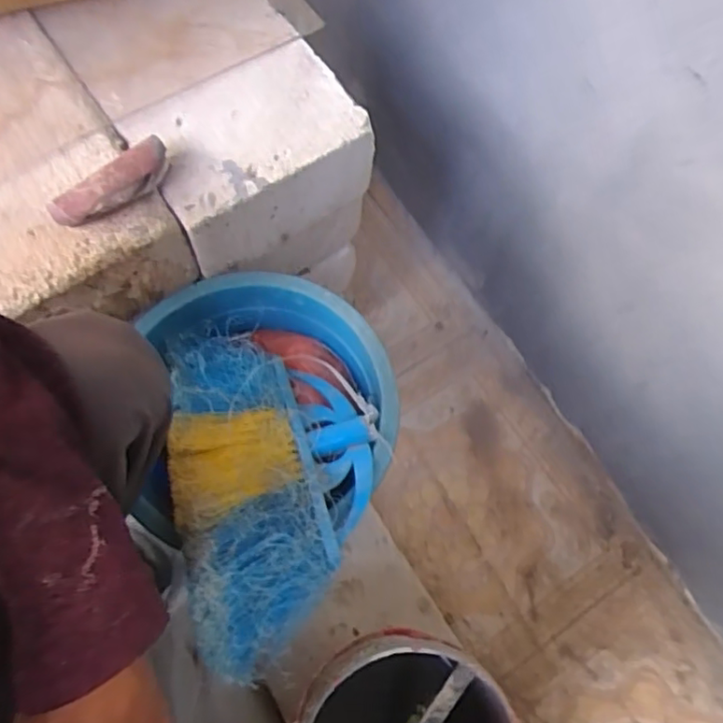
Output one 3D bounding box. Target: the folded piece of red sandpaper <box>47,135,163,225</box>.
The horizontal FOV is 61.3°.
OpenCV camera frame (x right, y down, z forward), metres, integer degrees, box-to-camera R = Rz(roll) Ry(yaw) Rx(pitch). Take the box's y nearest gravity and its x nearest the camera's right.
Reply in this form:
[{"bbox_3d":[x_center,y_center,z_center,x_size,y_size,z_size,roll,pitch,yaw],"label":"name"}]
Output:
[{"bbox_3d":[-0.204,-0.145,0.502,0.103,0.020,0.033,-39,75,-16],"label":"folded piece of red sandpaper"}]

